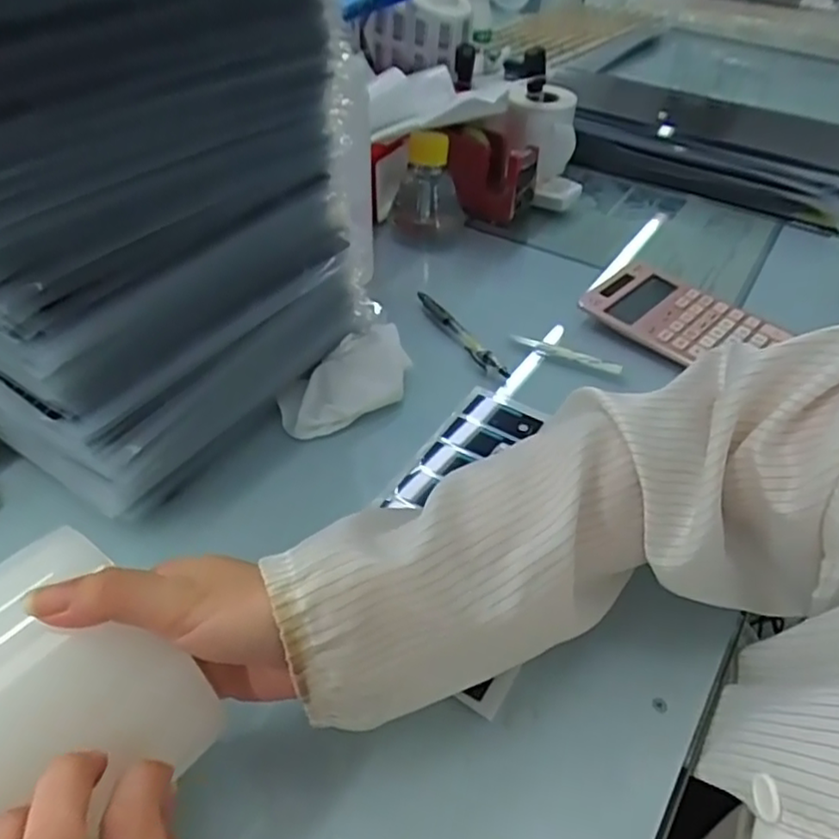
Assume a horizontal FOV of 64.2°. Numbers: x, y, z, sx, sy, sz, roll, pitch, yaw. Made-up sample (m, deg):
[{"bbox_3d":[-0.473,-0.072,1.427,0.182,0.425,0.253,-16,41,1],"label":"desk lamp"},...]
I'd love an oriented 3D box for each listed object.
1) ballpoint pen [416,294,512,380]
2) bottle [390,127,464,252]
[{"bbox_3d":[0.034,-0.080,0.605,0.012,0.013,0.134,-22,48,-24],"label":"ballpoint pen"},{"bbox_3d":[0.011,-0.261,0.744,0.084,0.108,0.081,4,43,2],"label":"bottle"}]

